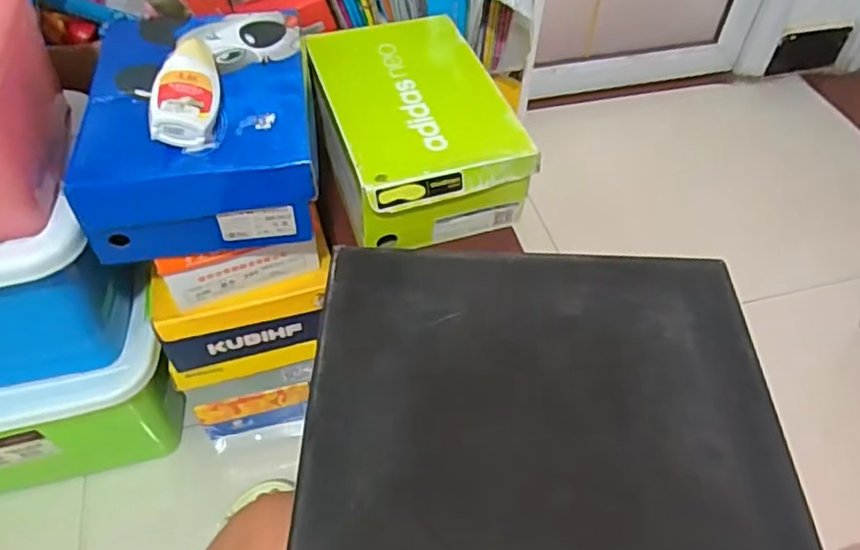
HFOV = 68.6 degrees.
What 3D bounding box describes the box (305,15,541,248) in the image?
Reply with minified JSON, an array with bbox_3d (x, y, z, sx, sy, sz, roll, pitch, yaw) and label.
[{"bbox_3d":[-0.023,-0.173,0.748,0.189,0.102,0.296,-16,52,-14],"label":"box"}]

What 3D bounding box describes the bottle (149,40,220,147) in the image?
[{"bbox_3d":[-0.226,-0.176,0.595,0.053,0.038,0.152,-6,51,-6],"label":"bottle"}]

